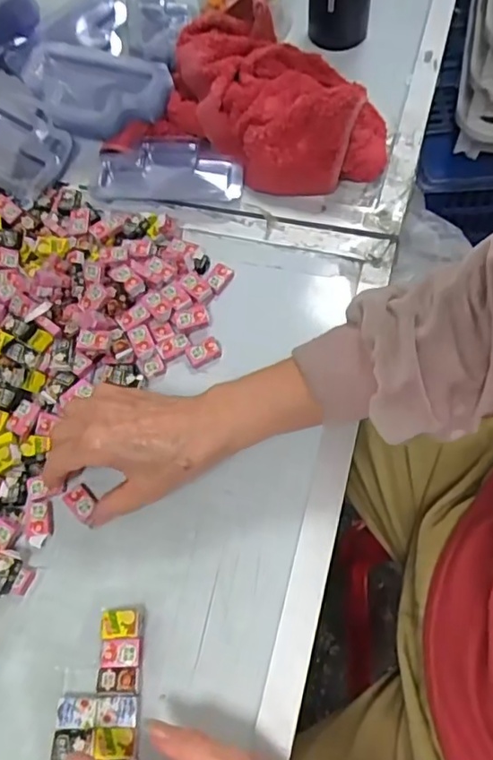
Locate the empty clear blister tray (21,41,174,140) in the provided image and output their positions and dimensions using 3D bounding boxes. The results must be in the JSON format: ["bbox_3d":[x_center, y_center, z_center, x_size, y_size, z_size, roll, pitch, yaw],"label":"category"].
[{"bbox_3d":[-0.146,-0.278,0.558,0.145,0.037,0.077,10,65,9],"label":"empty clear blister tray"}]

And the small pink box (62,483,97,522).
[{"bbox_3d":[-0.120,0.089,0.422,0.025,0.006,0.018,42,71,17],"label":"small pink box"}]

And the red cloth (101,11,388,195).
[{"bbox_3d":[0.014,-0.267,0.537,0.245,0.070,0.164,16,67,13],"label":"red cloth"}]

